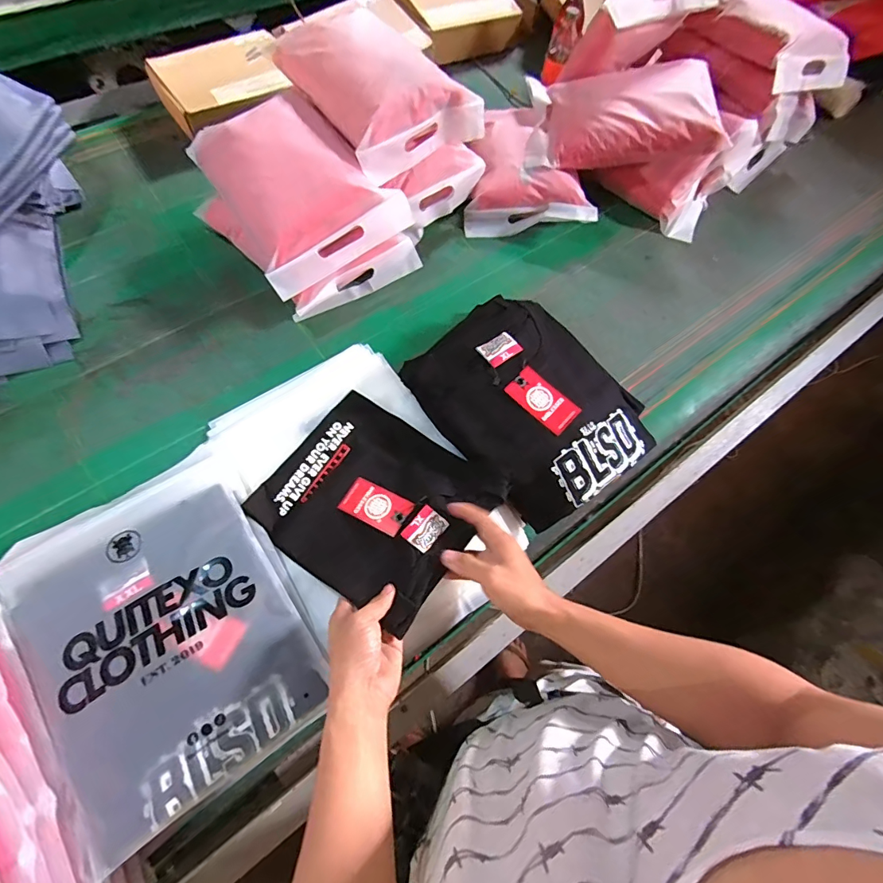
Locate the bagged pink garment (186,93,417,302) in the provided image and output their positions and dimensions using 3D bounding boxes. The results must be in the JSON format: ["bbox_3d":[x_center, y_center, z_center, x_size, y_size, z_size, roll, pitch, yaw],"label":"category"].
[{"bbox_3d":[-0.235,-0.402,0.694,0.233,0.090,0.293,-37,72,-19],"label":"bagged pink garment"}]

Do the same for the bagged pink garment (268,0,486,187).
[{"bbox_3d":[-0.113,-0.587,0.721,0.232,0.113,0.299,-36,72,-18],"label":"bagged pink garment"}]

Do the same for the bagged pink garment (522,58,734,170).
[{"bbox_3d":[0.325,-0.611,0.824,0.329,0.064,0.237,-1,68,10],"label":"bagged pink garment"}]

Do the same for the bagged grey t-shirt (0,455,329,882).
[{"bbox_3d":[-0.292,0.190,0.464,0.233,0.032,0.325,-31,70,-17],"label":"bagged grey t-shirt"}]

